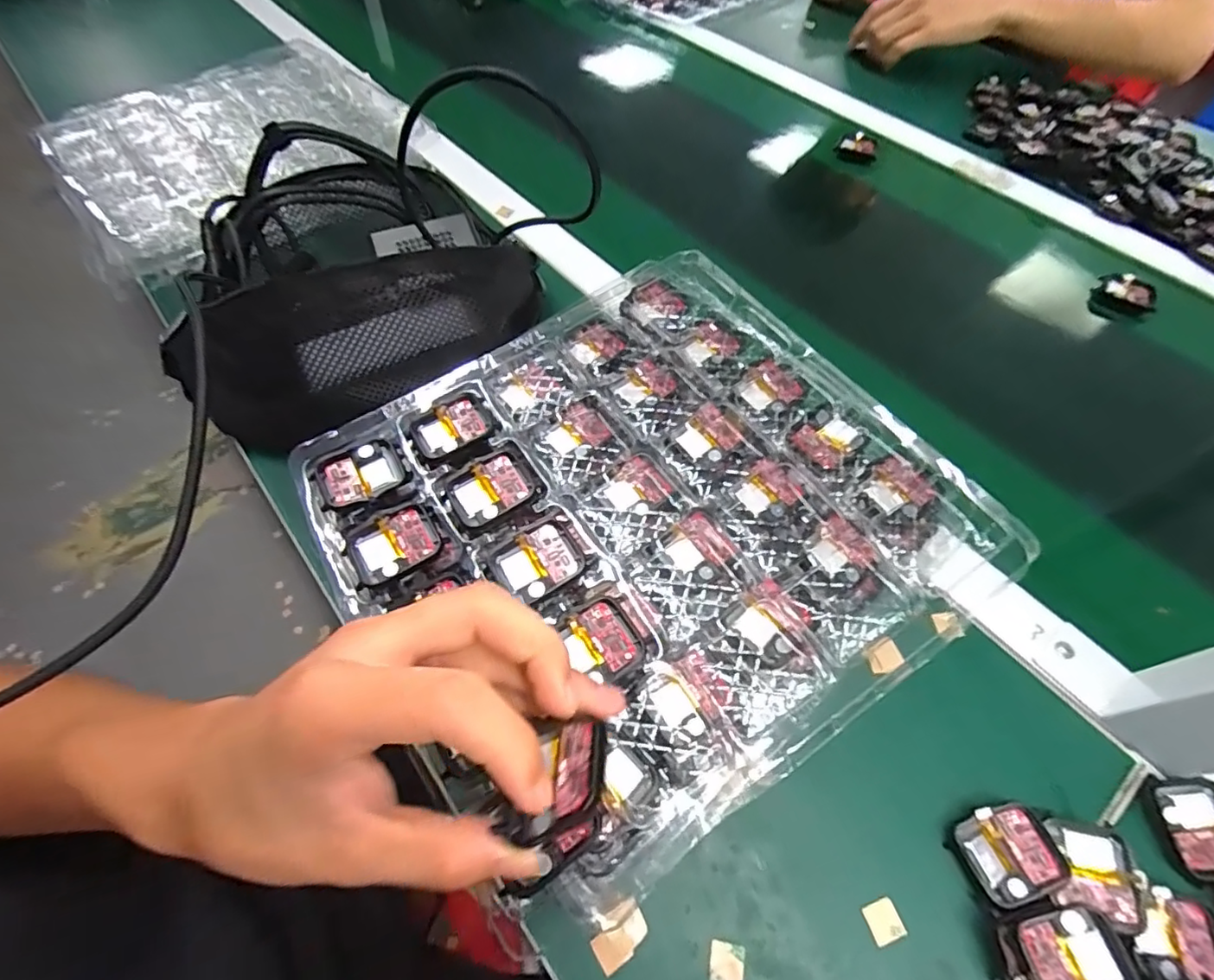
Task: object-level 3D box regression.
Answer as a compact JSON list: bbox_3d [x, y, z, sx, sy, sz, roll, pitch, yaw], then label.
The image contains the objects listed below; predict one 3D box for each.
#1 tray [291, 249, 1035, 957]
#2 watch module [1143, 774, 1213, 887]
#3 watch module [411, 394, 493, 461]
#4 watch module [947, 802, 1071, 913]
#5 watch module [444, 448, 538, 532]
[{"bbox_3d":[0.019,0.004,0.302,0.300,0.032,0.276,-33,64,-19],"label":"tray"},{"bbox_3d":[0.301,0.171,0.286,0.036,0.012,0.045,-2,59,-2],"label":"watch module"},{"bbox_3d":[-0.089,-0.035,0.327,0.043,0.006,0.033,-26,62,-17],"label":"watch module"},{"bbox_3d":[0.197,0.178,0.279,0.044,0.015,0.037,-17,60,-10],"label":"watch module"},{"bbox_3d":[-0.062,0.000,0.304,0.046,0.005,0.040,-25,62,-16],"label":"watch module"}]

